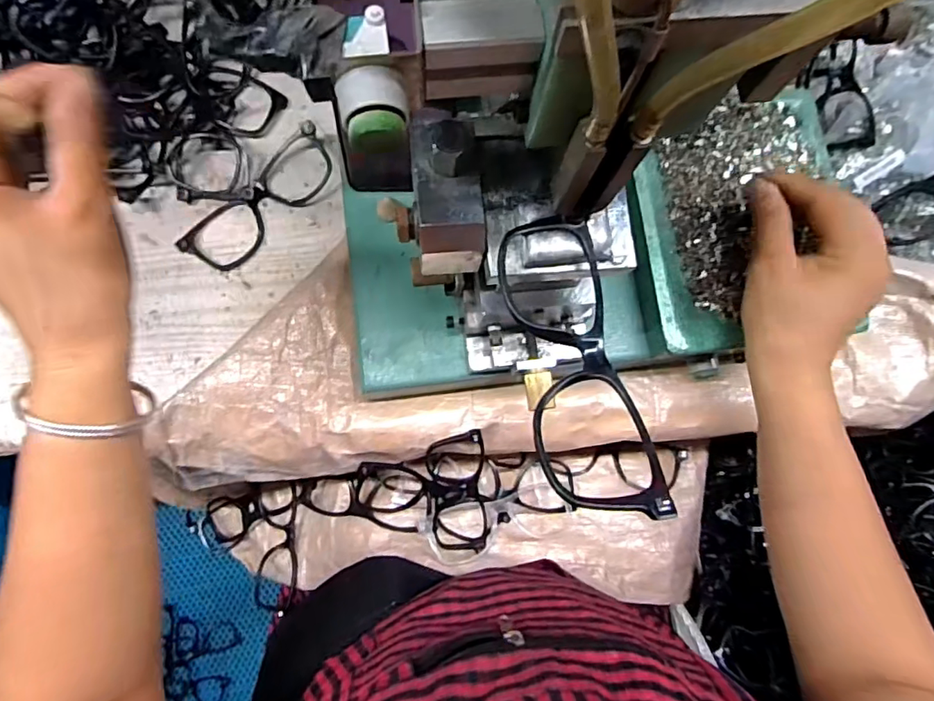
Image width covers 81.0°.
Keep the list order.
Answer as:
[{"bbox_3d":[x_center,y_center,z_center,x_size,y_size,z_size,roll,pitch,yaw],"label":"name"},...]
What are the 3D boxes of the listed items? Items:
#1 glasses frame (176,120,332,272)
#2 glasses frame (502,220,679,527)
[{"bbox_3d":[-0.164,-0.120,0.437,0.141,0.014,0.047,-44,85,-8],"label":"glasses frame"},{"bbox_3d":[0.045,0.004,0.233,0.047,0.017,0.138,-10,65,-4],"label":"glasses frame"}]

